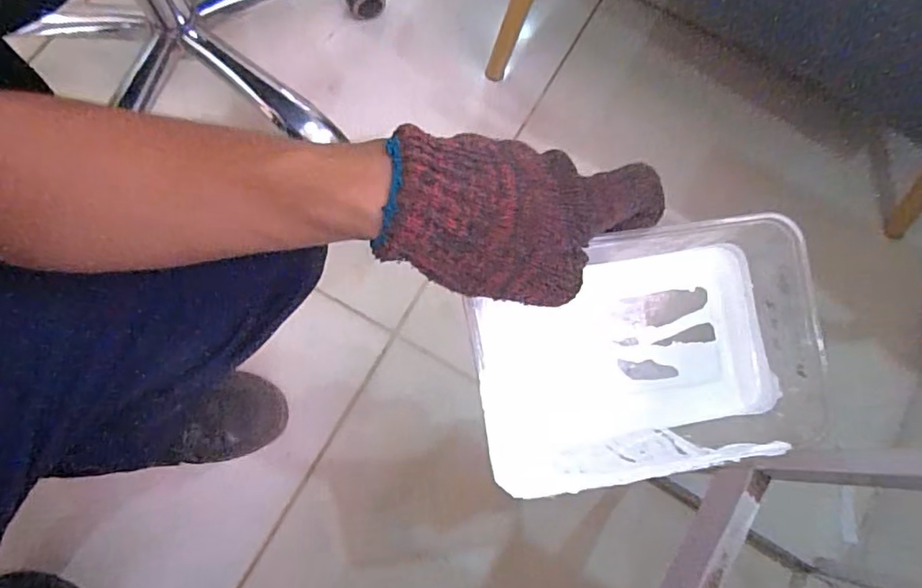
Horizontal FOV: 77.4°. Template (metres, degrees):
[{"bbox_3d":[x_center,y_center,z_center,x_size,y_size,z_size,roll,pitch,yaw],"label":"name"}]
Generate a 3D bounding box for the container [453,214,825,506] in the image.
[{"bbox_3d":[0.103,0.029,0.307,0.190,0.058,0.125,-10,89,-2],"label":"container"}]

